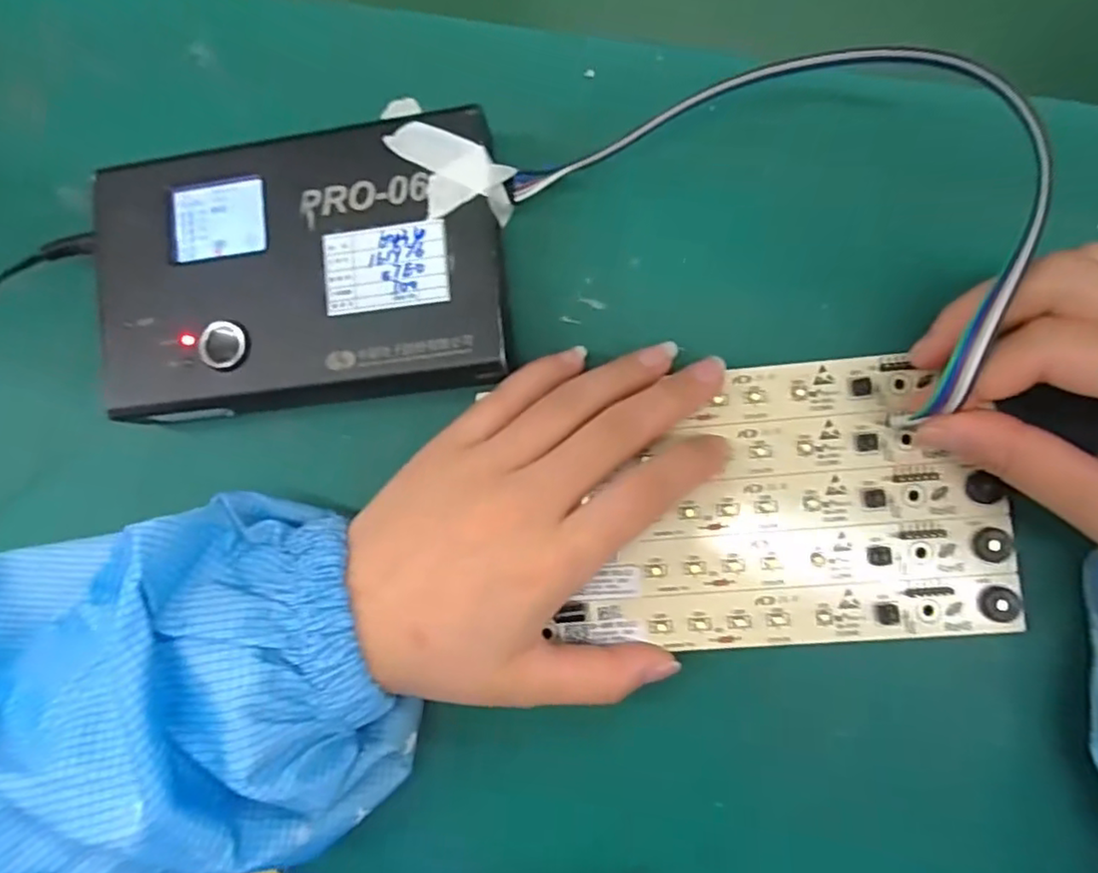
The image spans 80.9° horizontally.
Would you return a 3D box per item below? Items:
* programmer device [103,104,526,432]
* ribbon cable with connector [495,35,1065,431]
[{"bbox_3d":[-0.093,-0.062,0.246,0.154,0.028,0.100,-6,83,4],"label":"programmer device"},{"bbox_3d":[0.077,-0.089,0.218,0.164,0.048,0.093,32,87,8],"label":"ribbon cable with connector"}]

